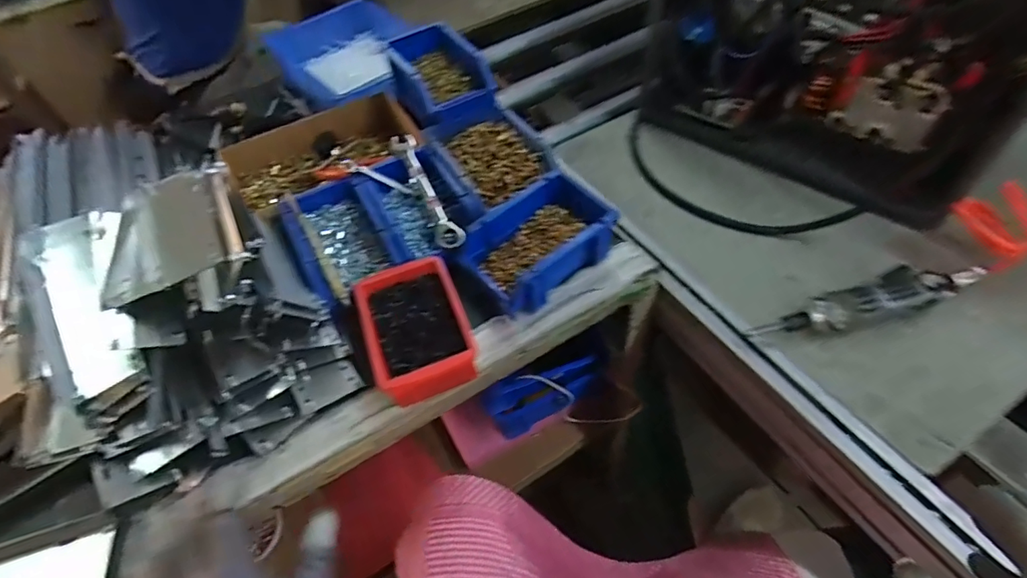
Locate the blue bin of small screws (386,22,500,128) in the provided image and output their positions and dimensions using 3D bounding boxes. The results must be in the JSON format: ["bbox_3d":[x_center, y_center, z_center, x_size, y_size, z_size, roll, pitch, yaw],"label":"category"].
[{"bbox_3d":[-0.102,-0.296,0.702,0.112,0.063,0.141,-22,54,-11],"label":"blue bin of small screws"}]

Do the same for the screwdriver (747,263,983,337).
[{"bbox_3d":[0.387,0.011,0.551,0.253,0.042,0.051,-14,53,-5],"label":"screwdriver"}]

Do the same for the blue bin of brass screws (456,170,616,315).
[{"bbox_3d":[0.026,-0.052,0.573,0.157,0.067,0.107,-34,57,-19],"label":"blue bin of brass screws"}]

